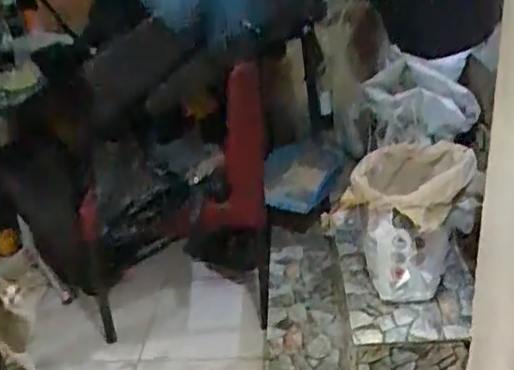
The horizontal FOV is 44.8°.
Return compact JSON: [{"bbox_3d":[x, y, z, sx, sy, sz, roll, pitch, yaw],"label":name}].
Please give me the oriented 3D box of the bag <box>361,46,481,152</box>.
[{"bbox_3d":[0.456,-0.253,1.731,0.291,0.192,0.257,9,29,17],"label":"bag"}]

